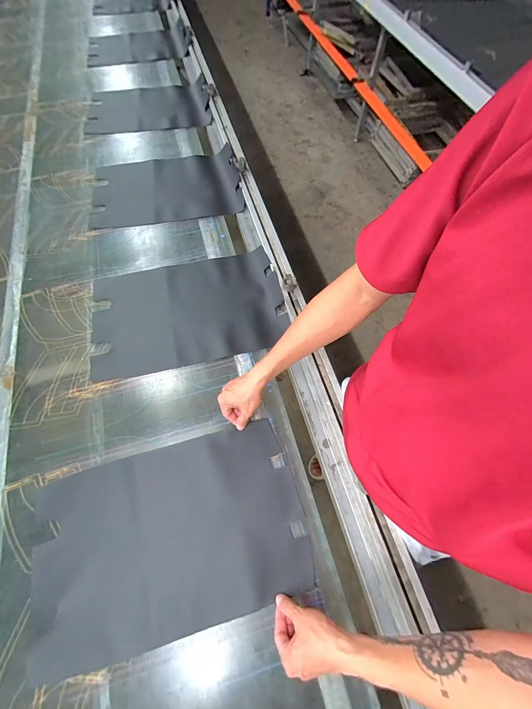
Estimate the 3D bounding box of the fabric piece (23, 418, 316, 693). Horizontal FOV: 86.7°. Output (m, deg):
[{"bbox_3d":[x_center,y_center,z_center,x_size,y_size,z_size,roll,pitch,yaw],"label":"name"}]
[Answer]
[{"bbox_3d":[-0.175,0.329,0.526,0.470,0.010,0.304,-14,66,-7],"label":"fabric piece"}]

